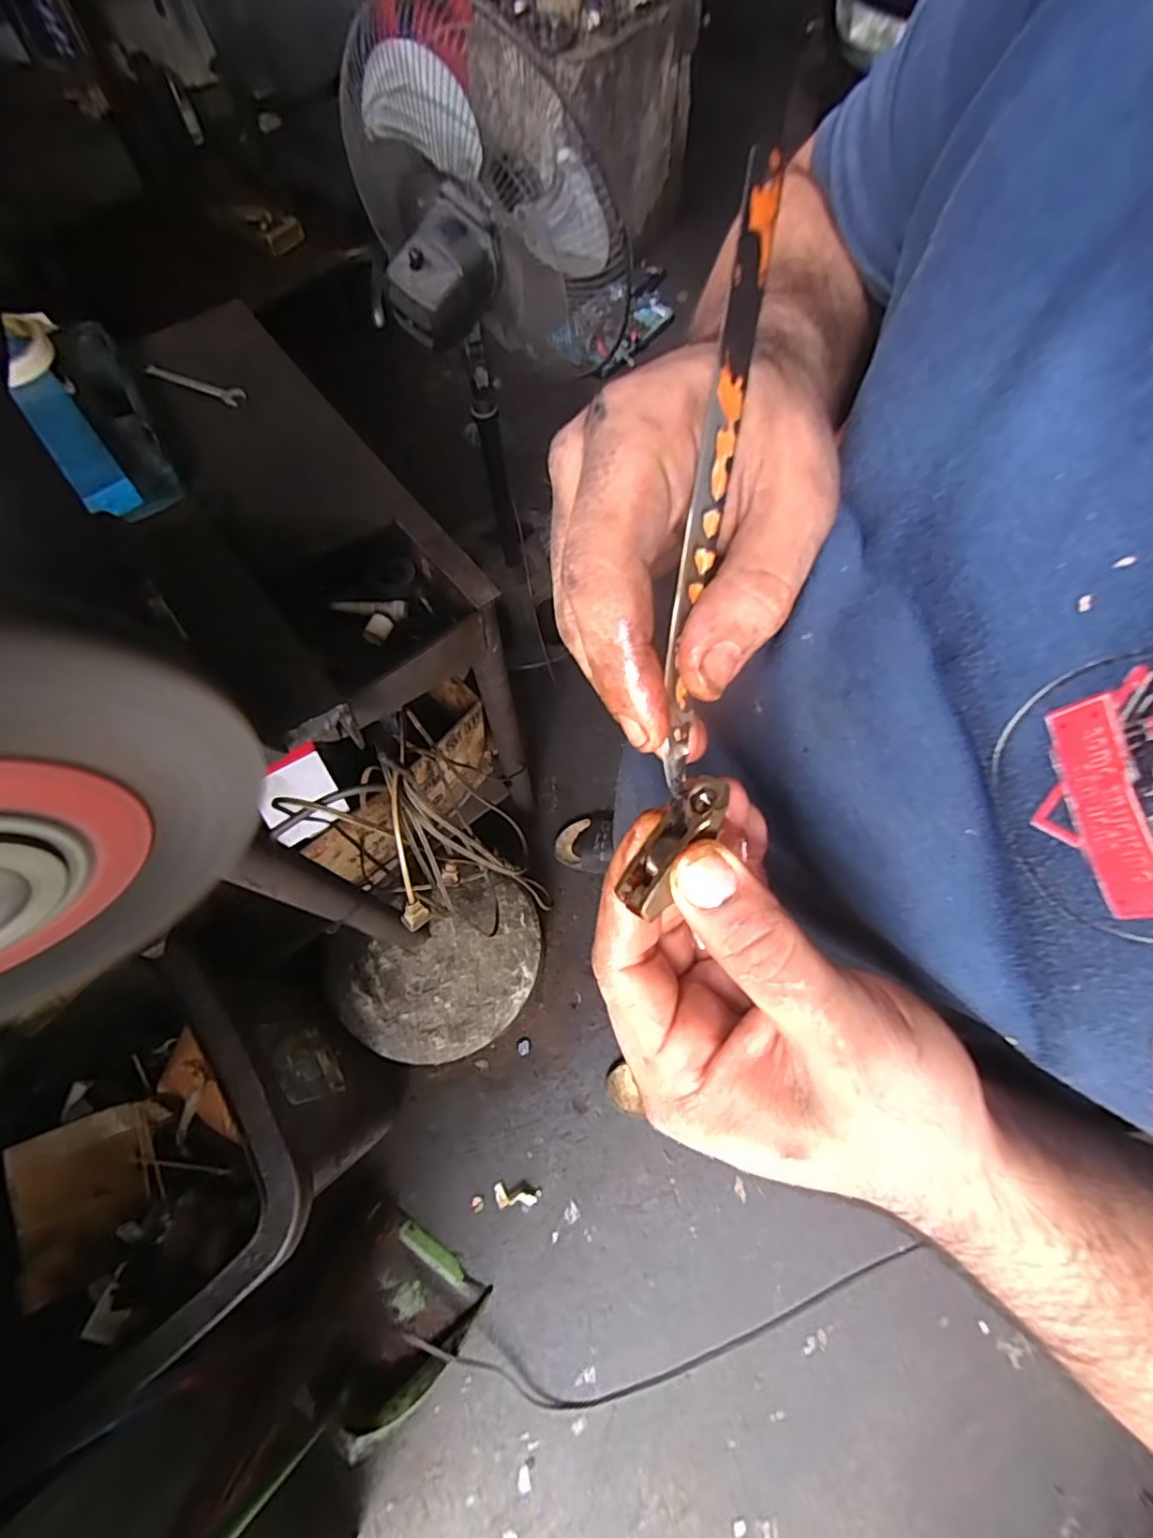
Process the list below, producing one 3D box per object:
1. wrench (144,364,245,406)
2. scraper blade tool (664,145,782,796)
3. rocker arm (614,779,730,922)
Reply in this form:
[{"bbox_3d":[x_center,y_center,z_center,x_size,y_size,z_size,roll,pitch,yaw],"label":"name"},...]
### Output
[{"bbox_3d":[-0.479,-0.486,0.764,0.136,0.008,0.024,21,69,8],"label":"wrench"},{"bbox_3d":[0.035,-0.067,0.156,0.008,0.006,0.150,7,104,2],"label":"scraper blade tool"},{"bbox_3d":[0.027,0.020,0.167,0.012,0.013,0.041,32,75,9],"label":"rocker arm"}]

